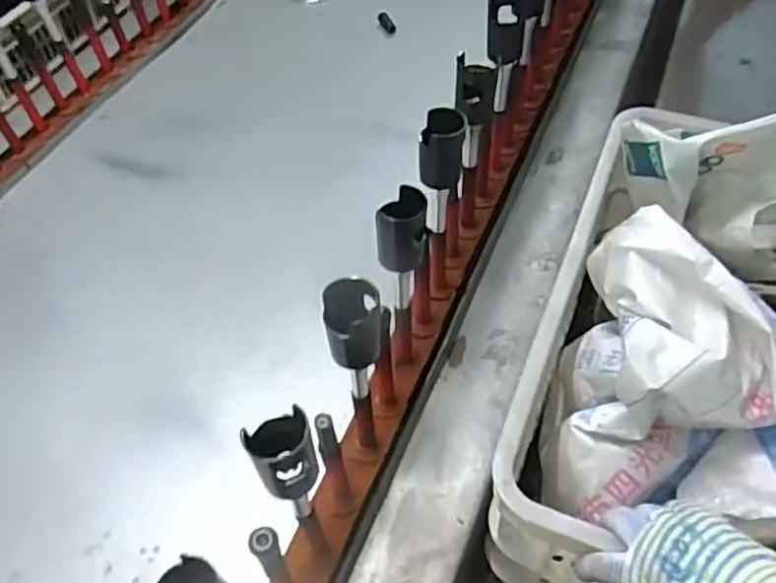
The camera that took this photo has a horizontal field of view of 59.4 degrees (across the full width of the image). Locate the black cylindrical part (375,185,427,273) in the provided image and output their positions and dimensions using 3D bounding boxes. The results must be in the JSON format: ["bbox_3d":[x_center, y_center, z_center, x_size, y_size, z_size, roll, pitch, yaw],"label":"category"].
[{"bbox_3d":[0.012,-0.050,0.577,0.042,0.055,0.052,-1,53,3],"label":"black cylindrical part"}]

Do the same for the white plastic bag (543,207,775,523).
[{"bbox_3d":[0.283,0.086,0.626,0.233,0.243,0.205,12,54,12],"label":"white plastic bag"}]

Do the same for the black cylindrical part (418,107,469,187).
[{"bbox_3d":[0.052,-0.134,0.648,0.042,0.066,0.045,-2,53,2],"label":"black cylindrical part"}]

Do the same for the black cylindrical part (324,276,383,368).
[{"bbox_3d":[-0.027,0.026,0.518,0.043,0.063,0.040,-2,53,2],"label":"black cylindrical part"}]

